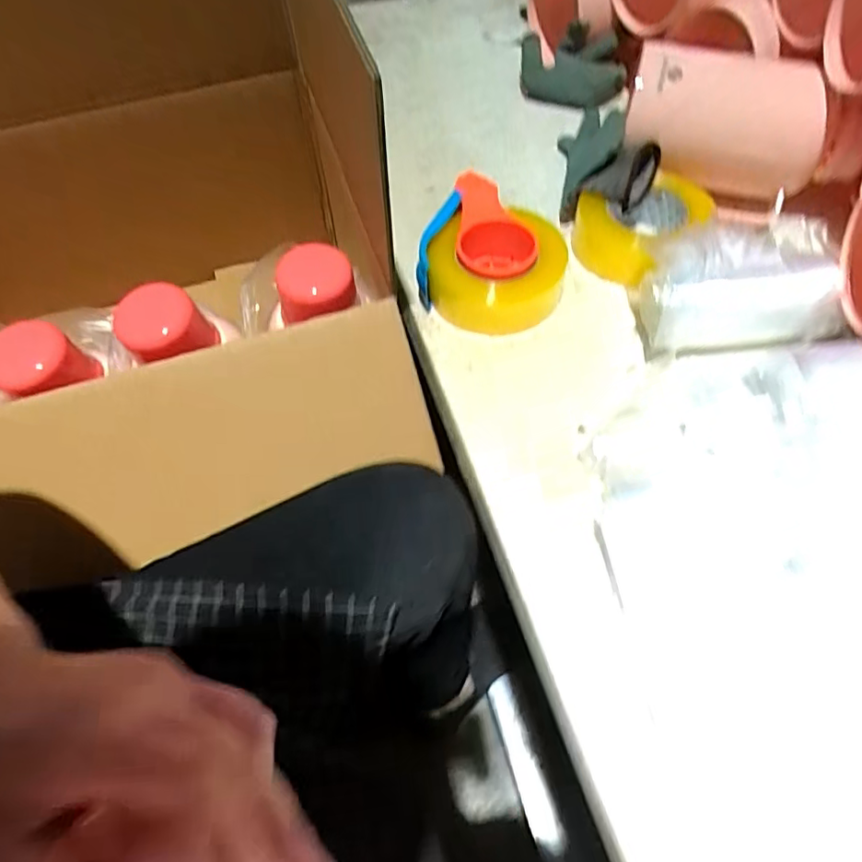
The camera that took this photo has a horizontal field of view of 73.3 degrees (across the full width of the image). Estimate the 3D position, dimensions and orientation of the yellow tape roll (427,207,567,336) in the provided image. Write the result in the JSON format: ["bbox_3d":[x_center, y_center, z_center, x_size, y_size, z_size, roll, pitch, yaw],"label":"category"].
[{"bbox_3d":[0.061,-0.152,0.548,0.125,0.064,0.107,-9,58,-3],"label":"yellow tape roll"}]

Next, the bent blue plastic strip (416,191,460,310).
[{"bbox_3d":[0.004,-0.175,0.547,0.020,0.030,0.115,15,82,12],"label":"bent blue plastic strip"}]

